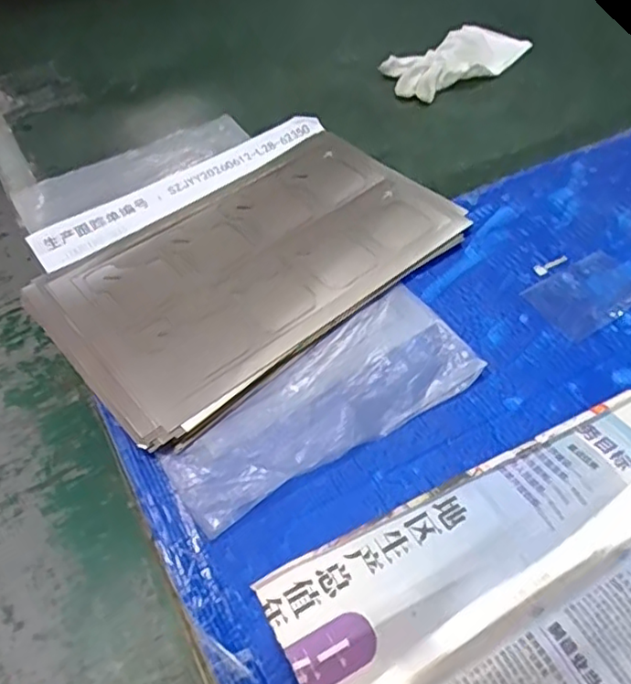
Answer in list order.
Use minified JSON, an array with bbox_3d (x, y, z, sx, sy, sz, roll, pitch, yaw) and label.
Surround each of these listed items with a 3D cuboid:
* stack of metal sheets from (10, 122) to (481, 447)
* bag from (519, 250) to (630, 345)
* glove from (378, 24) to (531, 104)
[{"bbox_3d":[-0.047,-0.070,0.492,0.316,0.020,0.191,-36,59,-24],"label":"stack of metal sheets"},{"bbox_3d":[0.208,-0.037,0.473,0.088,0.004,0.057,-28,56,-19],"label":"bag"},{"bbox_3d":[0.157,-0.315,0.687,0.177,0.019,0.082,-33,58,-22],"label":"glove"}]

